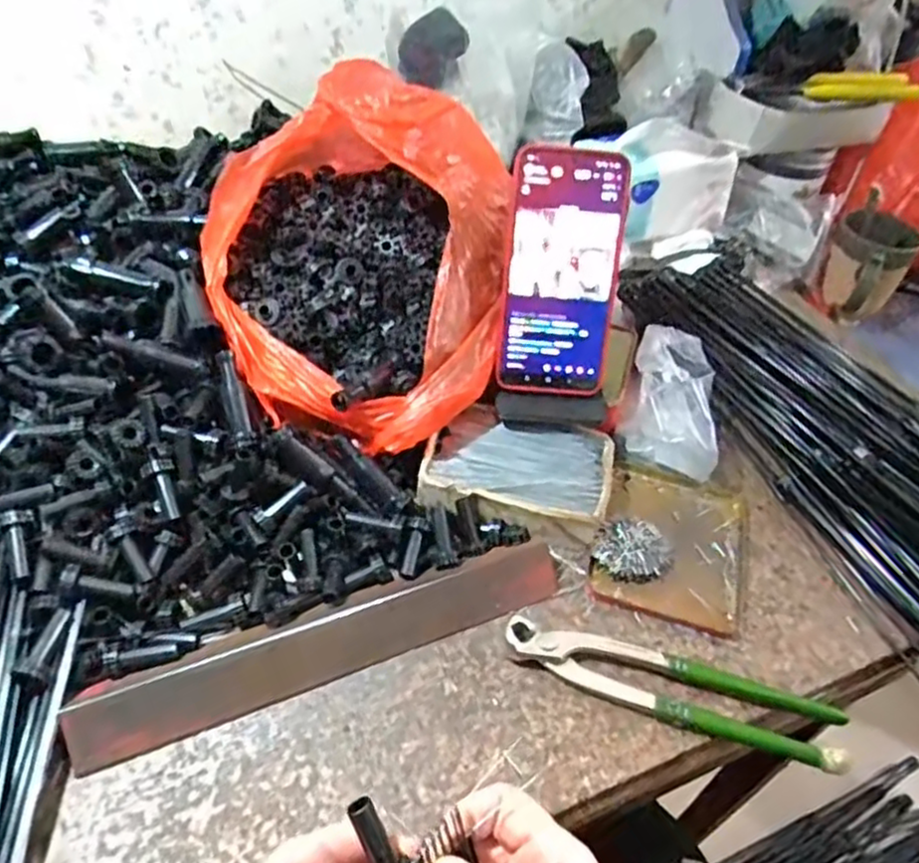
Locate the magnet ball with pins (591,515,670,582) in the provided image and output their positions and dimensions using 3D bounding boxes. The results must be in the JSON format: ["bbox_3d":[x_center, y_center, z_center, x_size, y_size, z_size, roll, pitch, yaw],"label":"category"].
[{"bbox_3d":[0.118,0.082,0.475,0.051,0.016,0.044,-29,53,-28],"label":"magnet ball with pins"}]

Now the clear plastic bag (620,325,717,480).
[{"bbox_3d":[0.168,-0.023,0.546,0.073,0.069,0.114,11,46,8],"label":"clear plastic bag"}]

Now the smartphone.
[{"bbox_3d":[0.072,-0.109,0.482,0.085,0.162,0.011,4,14,-1],"label":"smartphone"}]

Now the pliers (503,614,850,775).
[{"bbox_3d":[0.123,0.148,0.407,0.193,0.022,0.038,13,46,11],"label":"pliers"}]

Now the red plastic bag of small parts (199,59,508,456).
[{"bbox_3d":[-0.067,-0.147,0.528,0.197,0.166,0.297,5,45,2],"label":"red plastic bag of small parts"}]

